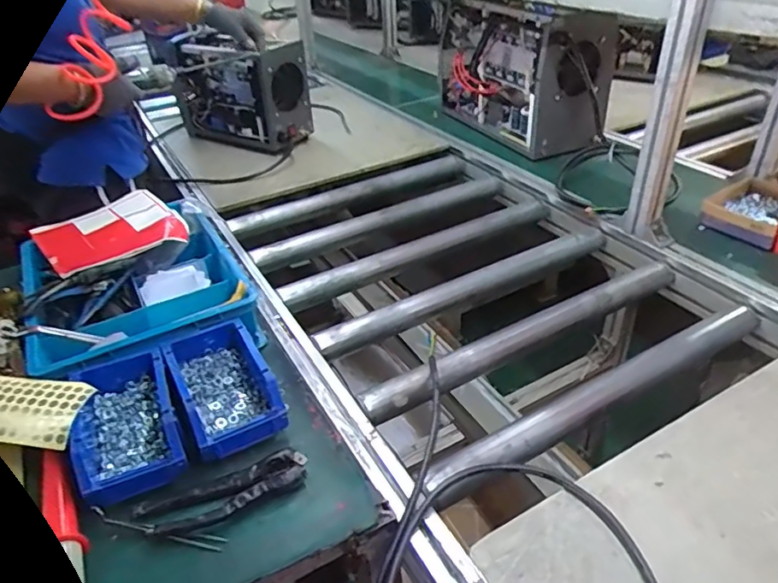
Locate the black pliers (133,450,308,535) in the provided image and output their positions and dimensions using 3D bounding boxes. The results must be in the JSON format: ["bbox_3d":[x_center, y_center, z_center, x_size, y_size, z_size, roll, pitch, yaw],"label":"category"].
[{"bbox_3d":[-0.167,0.207,0.584,0.168,0.016,0.050,-16,38,-19],"label":"black pliers"}]

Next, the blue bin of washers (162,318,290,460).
[{"bbox_3d":[-0.195,0.109,0.676,0.106,0.054,0.169,-18,38,-22],"label":"blue bin of washers"}]

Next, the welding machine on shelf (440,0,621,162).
[{"bbox_3d":[0.334,-0.558,1.458,0.198,0.338,0.551,-17,38,-20],"label":"welding machine on shelf"}]

